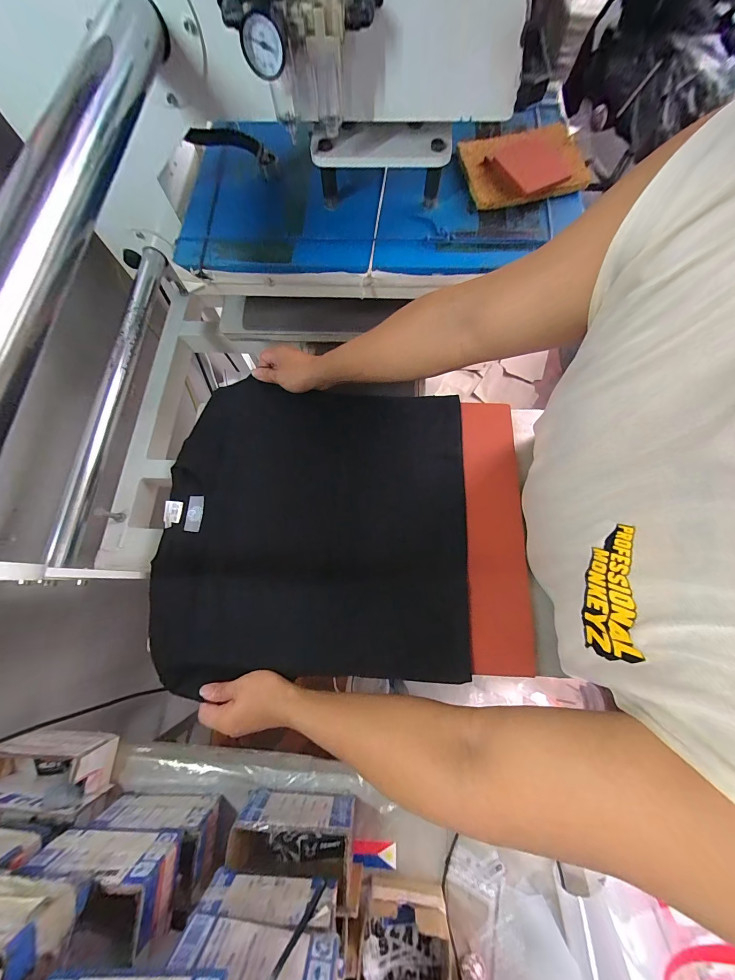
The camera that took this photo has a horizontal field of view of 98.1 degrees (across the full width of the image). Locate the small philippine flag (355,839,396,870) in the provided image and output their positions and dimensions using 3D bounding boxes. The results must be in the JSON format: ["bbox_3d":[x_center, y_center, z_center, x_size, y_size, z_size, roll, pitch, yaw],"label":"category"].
[{"bbox_3d":[0.011,0.527,0.461,0.062,0.008,0.029,4,62,2],"label":"small philippine flag"}]

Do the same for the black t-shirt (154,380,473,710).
[{"bbox_3d":[-0.080,0.041,0.484,0.440,0.032,0.428,1,73,2],"label":"black t-shirt"}]

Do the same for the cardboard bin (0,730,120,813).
[{"bbox_3d":[-0.474,0.399,0.461,0.191,0.070,0.070,3,73,3],"label":"cardboard bin"}]

